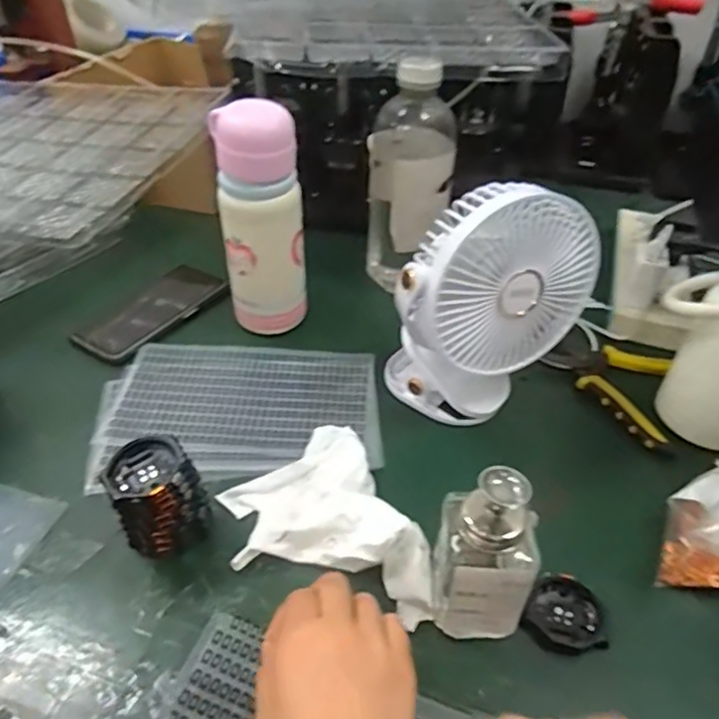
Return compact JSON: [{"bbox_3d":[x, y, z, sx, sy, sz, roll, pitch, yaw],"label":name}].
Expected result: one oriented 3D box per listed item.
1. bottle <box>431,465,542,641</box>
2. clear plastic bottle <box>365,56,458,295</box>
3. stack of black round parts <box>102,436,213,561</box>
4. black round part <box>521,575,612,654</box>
[{"bbox_3d":[0.075,0.119,0.366,0.063,0.114,0.051,13,43,12],"label":"bottle"},{"bbox_3d":[0.051,-0.180,0.635,0.086,0.230,0.072,6,42,5],"label":"clear plastic bottle"},{"bbox_3d":[-0.137,0.096,0.423,0.060,0.066,0.056,-16,45,-19],"label":"stack of black round parts"},{"bbox_3d":[0.133,0.166,0.399,0.049,0.007,0.050,1,42,-1],"label":"black round part"}]

